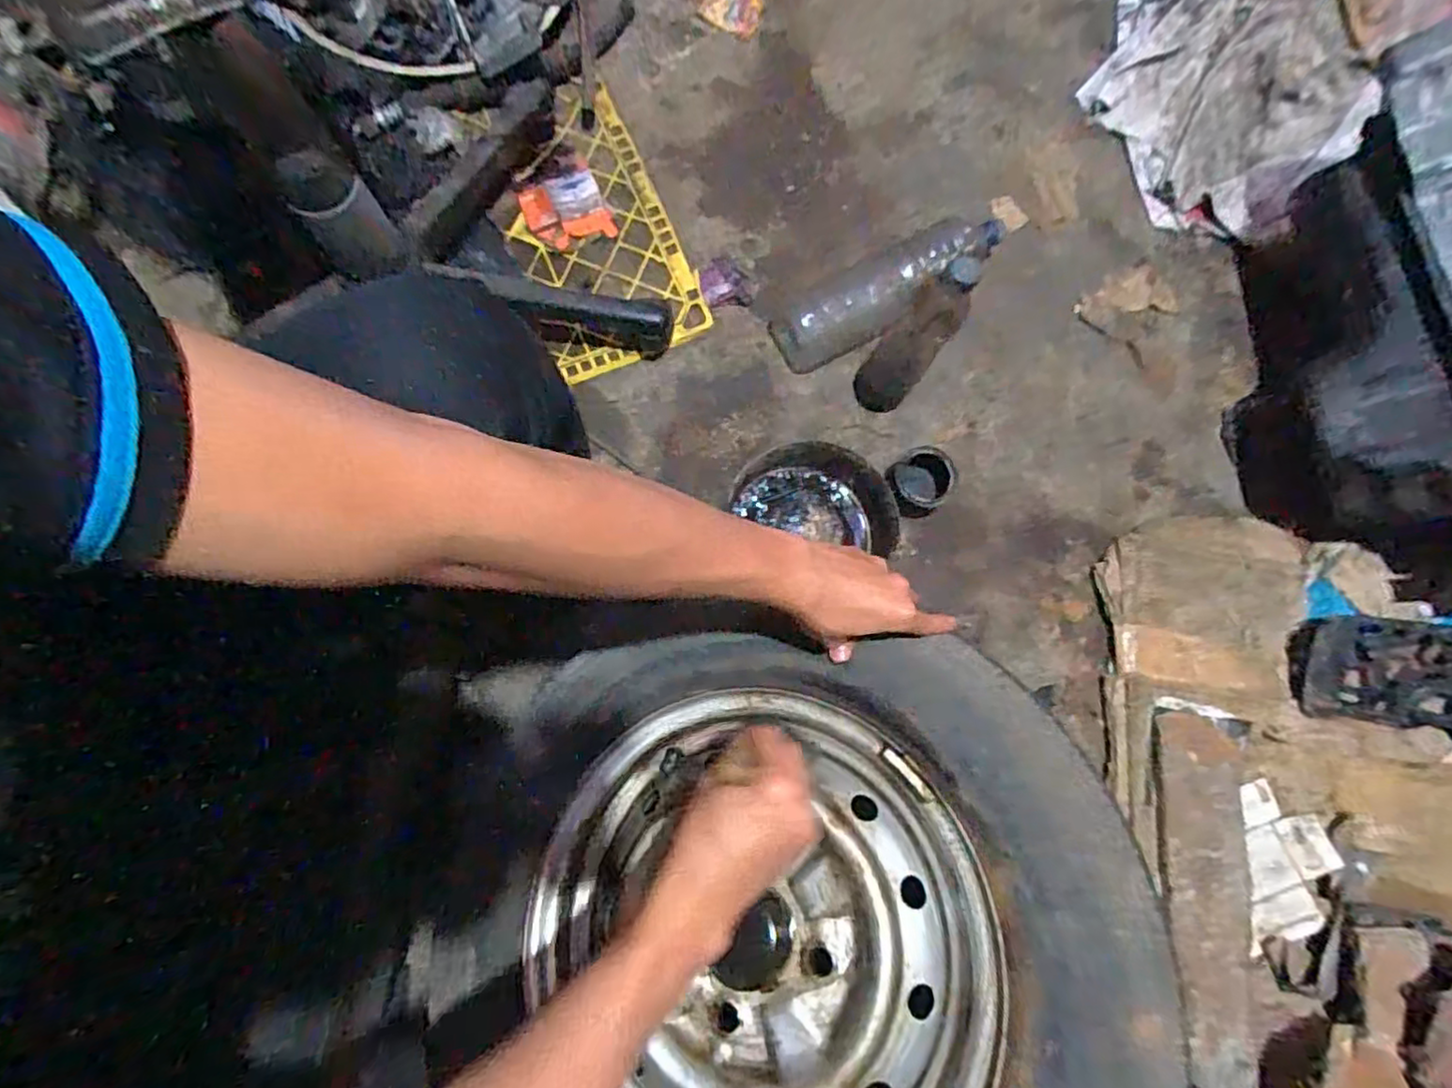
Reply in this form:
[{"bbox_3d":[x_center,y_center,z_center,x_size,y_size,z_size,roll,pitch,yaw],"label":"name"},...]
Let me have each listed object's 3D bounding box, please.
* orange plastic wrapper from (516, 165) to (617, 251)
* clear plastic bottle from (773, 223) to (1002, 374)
[{"bbox_3d":[-0.208,-0.434,0.855,0.103,0.017,0.094,-25,80,-5],"label":"orange plastic wrapper"},{"bbox_3d":[0.208,-0.325,0.827,0.311,0.068,0.095,-26,82,-9],"label":"clear plastic bottle"}]

